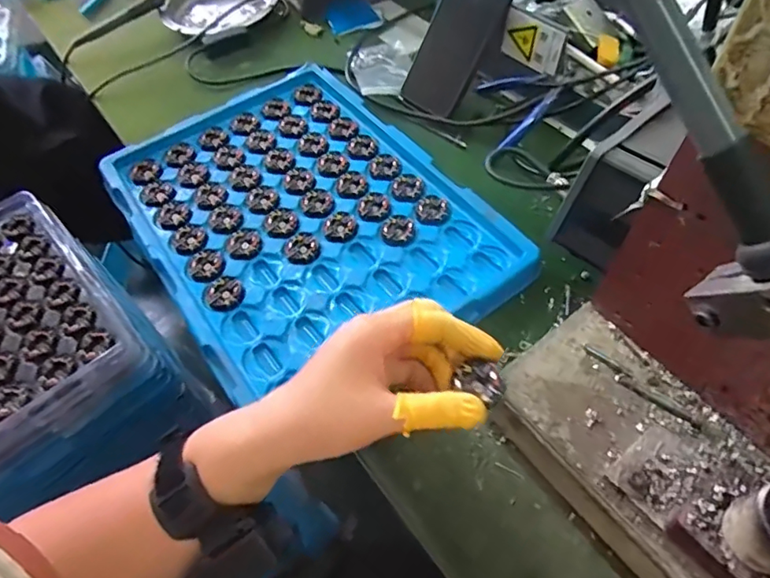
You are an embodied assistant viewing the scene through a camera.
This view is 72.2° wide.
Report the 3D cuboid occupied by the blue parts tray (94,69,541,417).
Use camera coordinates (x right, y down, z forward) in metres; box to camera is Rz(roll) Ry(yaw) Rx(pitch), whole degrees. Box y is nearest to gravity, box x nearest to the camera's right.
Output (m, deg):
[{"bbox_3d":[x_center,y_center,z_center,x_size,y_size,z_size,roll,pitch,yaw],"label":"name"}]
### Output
[{"bbox_3d":[-0.080,-0.072,0.500,0.271,0.027,0.369,-32,59,-16],"label":"blue parts tray"}]

